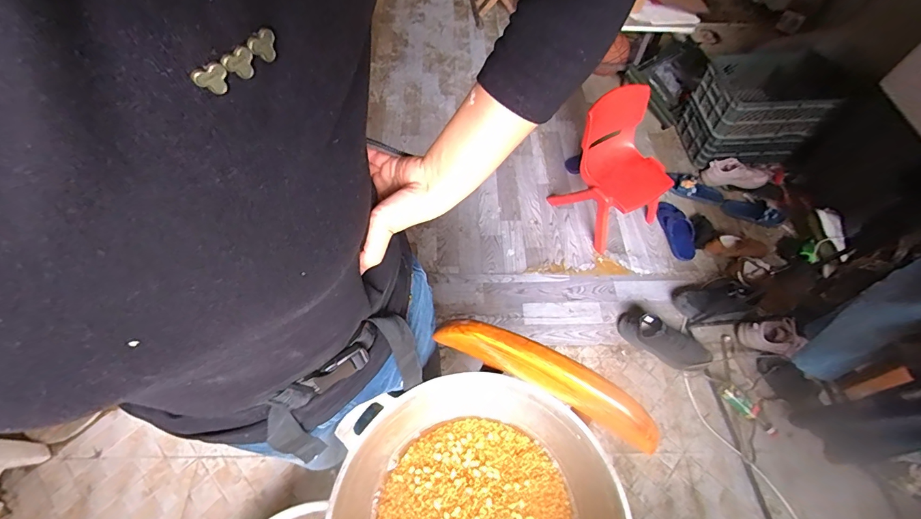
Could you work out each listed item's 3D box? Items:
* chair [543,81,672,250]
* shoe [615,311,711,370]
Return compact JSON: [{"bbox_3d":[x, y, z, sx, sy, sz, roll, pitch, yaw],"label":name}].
[{"bbox_3d":[0.597,-0.329,1.520,0.339,0.499,0.320,-27,64,-16],"label":"chair"},{"bbox_3d":[0.685,0.277,1.367,0.291,0.090,0.117,26,63,13],"label":"shoe"}]

